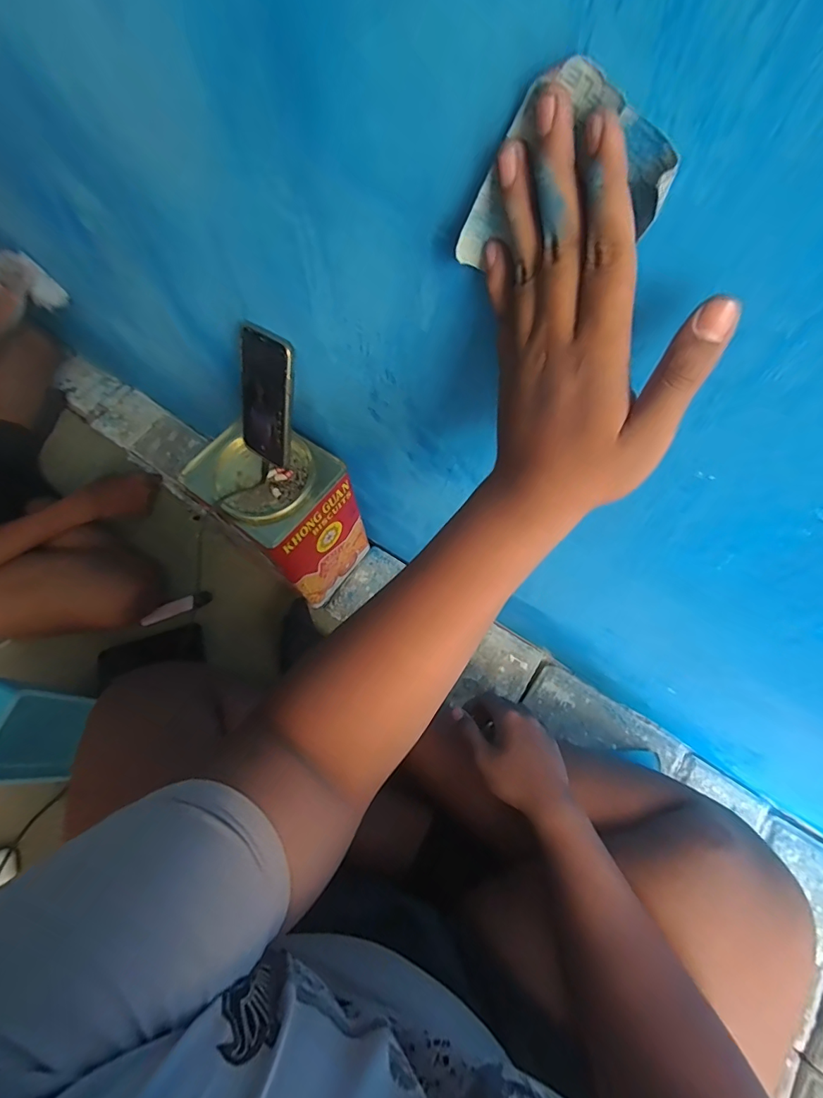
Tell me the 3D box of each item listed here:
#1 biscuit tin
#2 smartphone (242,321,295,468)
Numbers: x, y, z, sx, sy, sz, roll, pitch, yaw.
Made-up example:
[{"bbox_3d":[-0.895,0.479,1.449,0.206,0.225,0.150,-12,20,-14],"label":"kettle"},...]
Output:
[{"bbox_3d":[-0.180,-0.052,0.655,0.173,0.199,0.142,36,71,17],"label":"biscuit tin"},{"bbox_3d":[-0.157,-0.162,0.503,0.064,0.144,0.013,29,39,18],"label":"smartphone"}]

